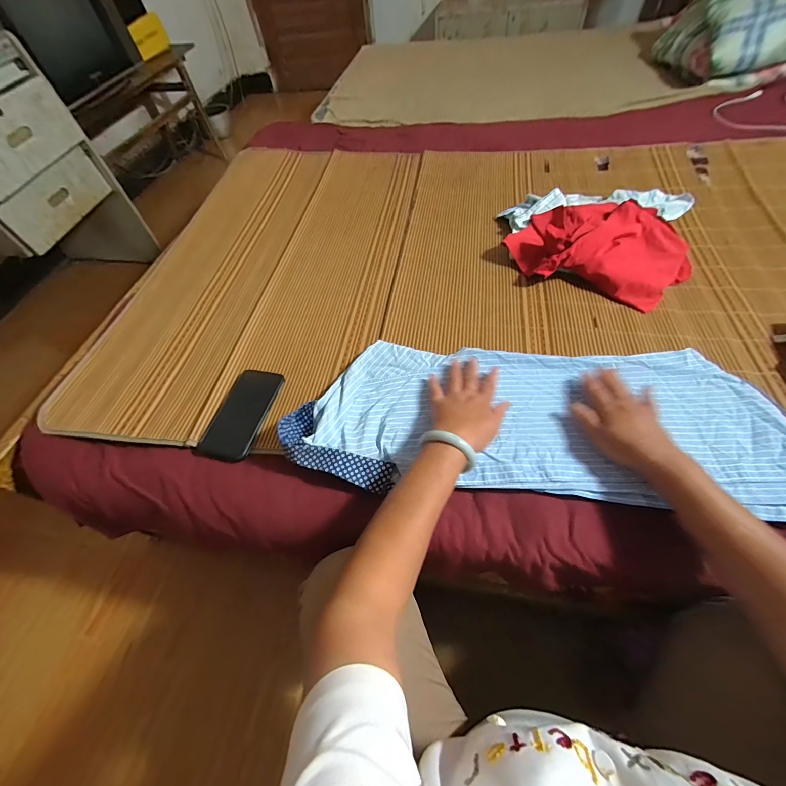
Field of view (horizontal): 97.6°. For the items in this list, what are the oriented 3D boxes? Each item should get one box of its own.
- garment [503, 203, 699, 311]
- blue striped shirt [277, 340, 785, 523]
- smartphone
[{"bbox_3d":[0.411,-0.297,0.683,0.326,0.068,0.251,29,65,23],"label":"garment"},{"bbox_3d":[0.200,0.030,0.505,0.683,0.035,0.250,2,55,5],"label":"blue striped shirt"},{"bbox_3d":[-0.244,0.031,0.558,0.087,0.005,0.167,8,58,12],"label":"smartphone"}]

